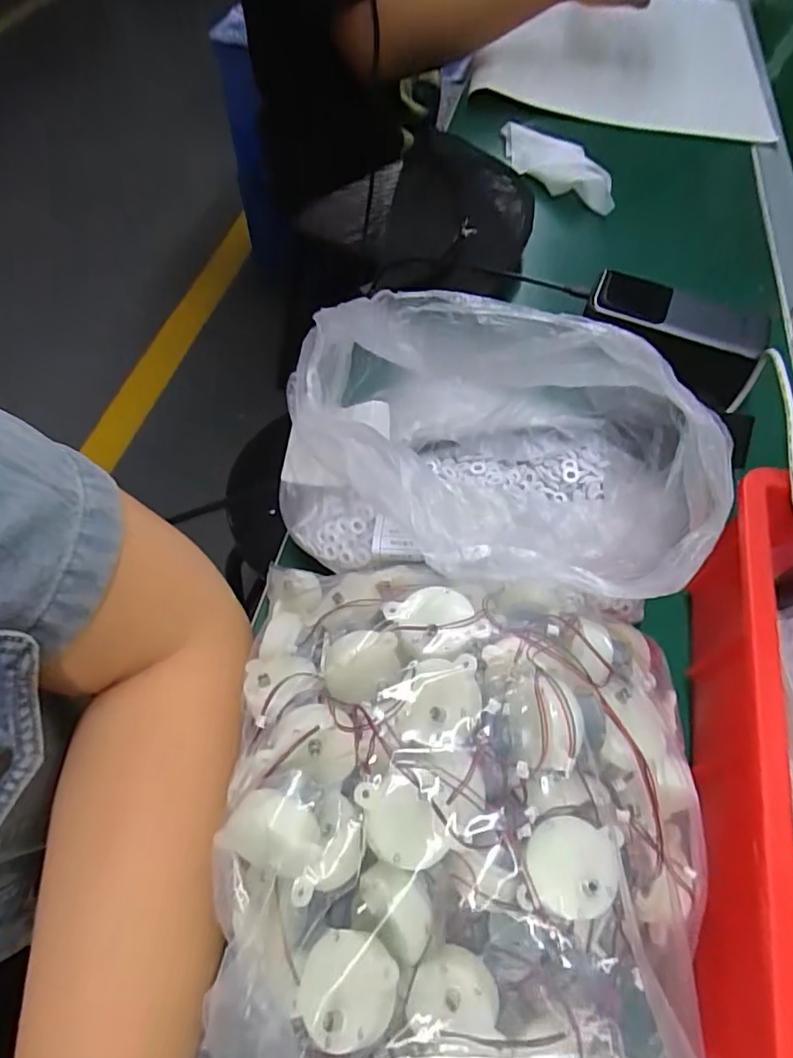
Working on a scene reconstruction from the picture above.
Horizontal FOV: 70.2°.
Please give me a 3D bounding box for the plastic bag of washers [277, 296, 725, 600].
[{"bbox_3d":[0.038,-0.049,0.278,0.206,0.148,0.147,15,58,7],"label":"plastic bag of washers"}]

